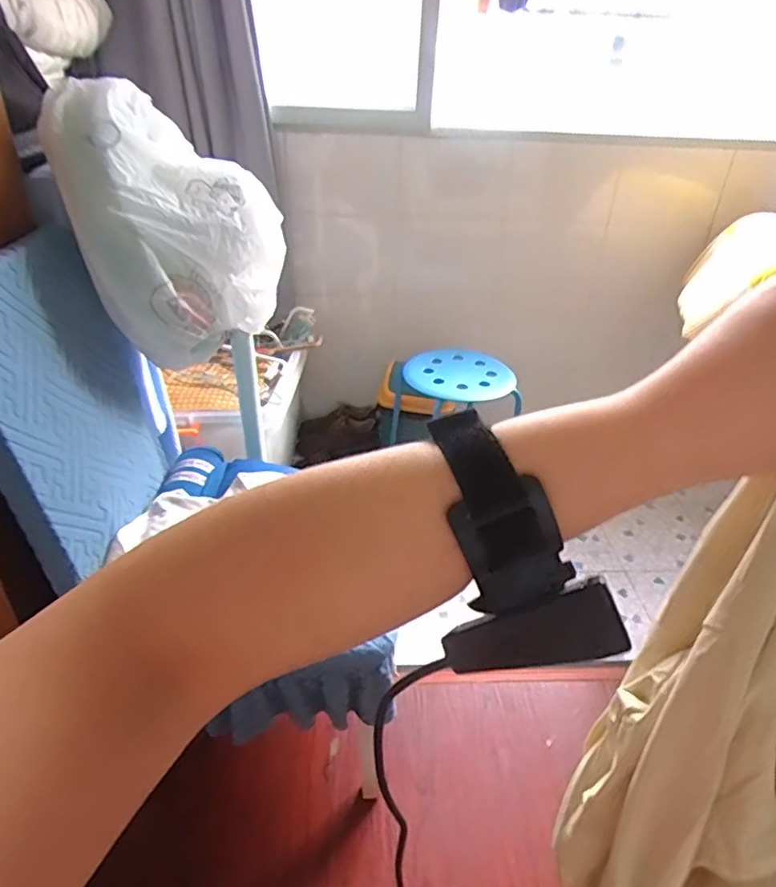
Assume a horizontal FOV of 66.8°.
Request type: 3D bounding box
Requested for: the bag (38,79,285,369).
[{"bbox_3d":[-0.318,-0.309,0.890,0.210,0.360,0.296,13,35,15],"label":"bag"}]

